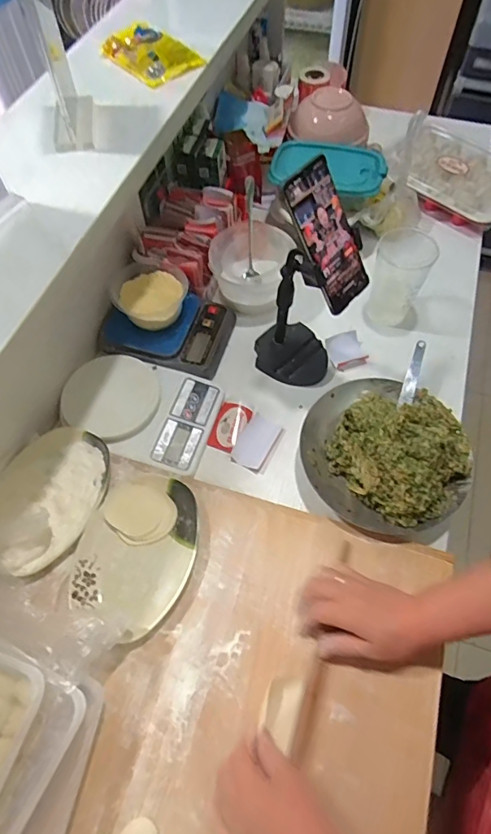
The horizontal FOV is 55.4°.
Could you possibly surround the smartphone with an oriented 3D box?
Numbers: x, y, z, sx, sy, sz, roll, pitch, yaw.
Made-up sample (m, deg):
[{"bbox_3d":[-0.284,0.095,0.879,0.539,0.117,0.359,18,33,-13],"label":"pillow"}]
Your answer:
[{"bbox_3d":[0.095,-0.203,0.530,0.072,0.158,0.011,-45,34,-21],"label":"smartphone"}]

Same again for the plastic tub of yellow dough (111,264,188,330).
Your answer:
[{"bbox_3d":[-0.147,-0.186,0.738,0.107,0.052,0.107,0,62,0],"label":"plastic tub of yellow dough"}]

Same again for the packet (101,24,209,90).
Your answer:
[{"bbox_3d":[-0.133,-0.510,0.655,0.098,0.015,0.137,-36,66,-18],"label":"packet"}]

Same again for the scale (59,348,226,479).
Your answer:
[{"bbox_3d":[-0.154,-0.017,0.682,0.215,0.035,0.155,16,63,9],"label":"scale"}]

